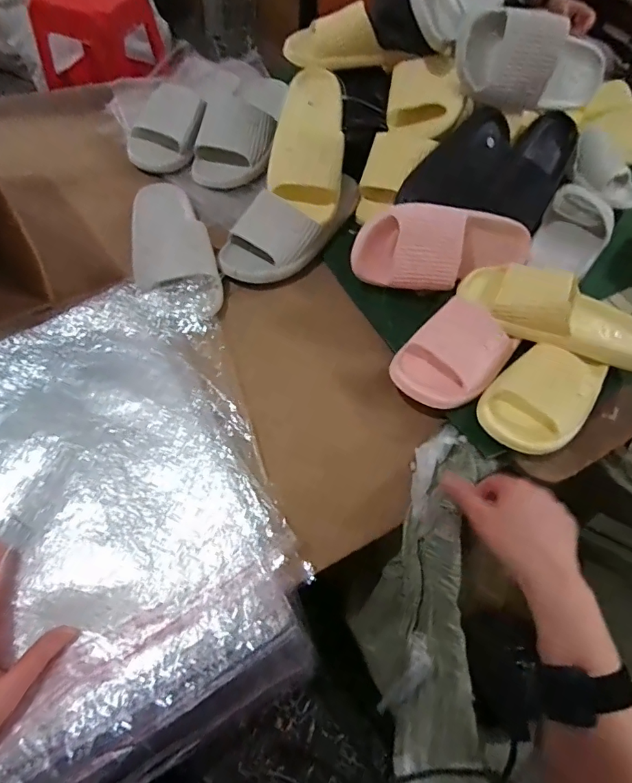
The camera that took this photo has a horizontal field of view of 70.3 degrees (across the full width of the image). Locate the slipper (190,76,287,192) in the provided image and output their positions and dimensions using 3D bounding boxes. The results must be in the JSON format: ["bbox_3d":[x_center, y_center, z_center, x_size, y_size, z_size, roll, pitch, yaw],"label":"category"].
[{"bbox_3d":[-0.128,-0.464,0.766,0.129,0.086,0.272,6,60,-2],"label":"slipper"}]

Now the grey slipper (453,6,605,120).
[{"bbox_3d":[0.330,-0.477,0.658,0.275,0.114,0.071,-9,59,-26],"label":"grey slipper"}]

